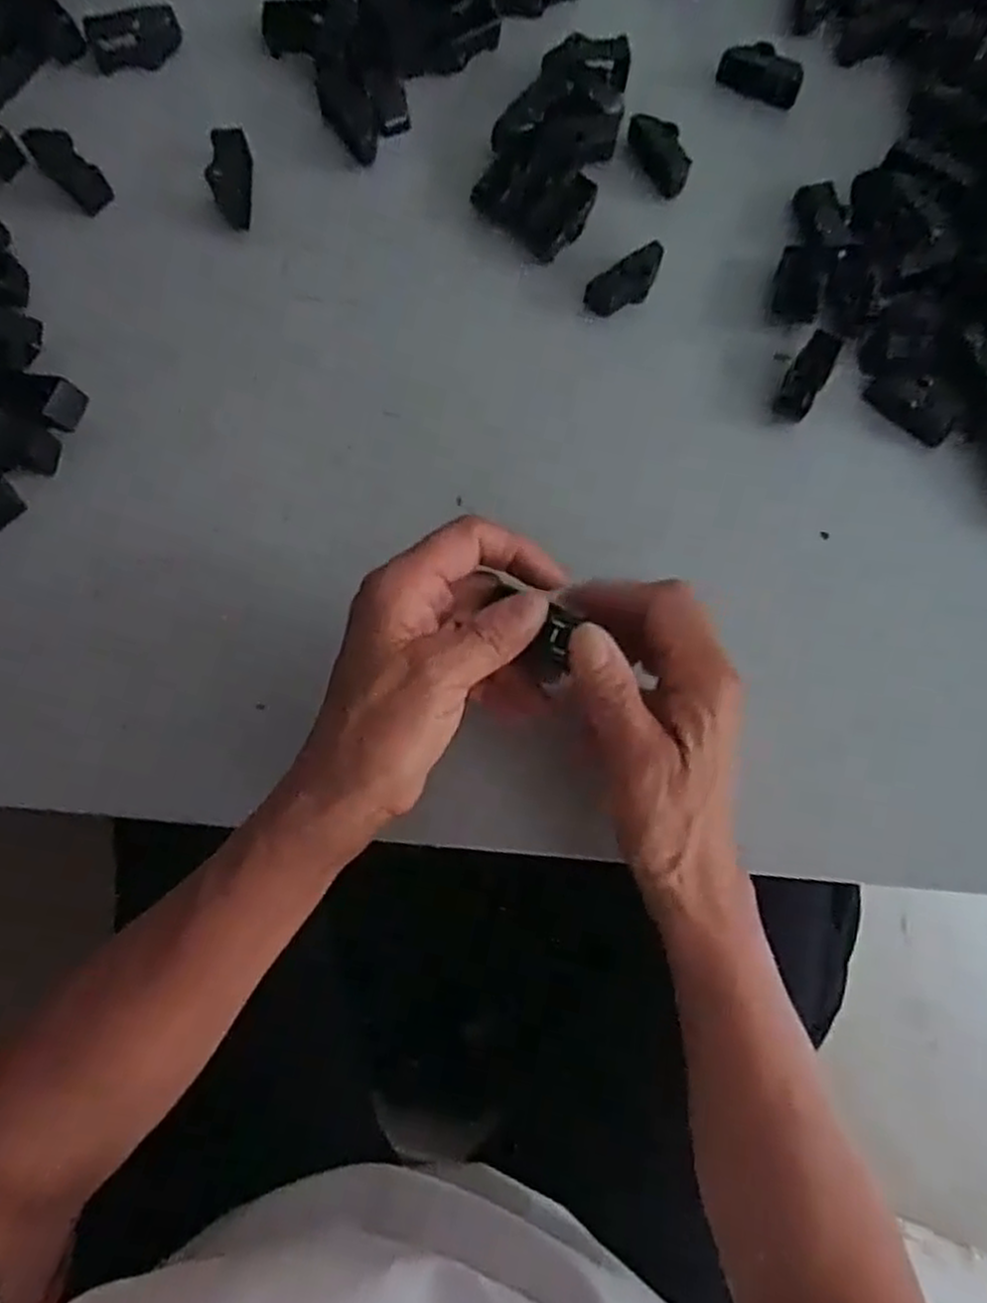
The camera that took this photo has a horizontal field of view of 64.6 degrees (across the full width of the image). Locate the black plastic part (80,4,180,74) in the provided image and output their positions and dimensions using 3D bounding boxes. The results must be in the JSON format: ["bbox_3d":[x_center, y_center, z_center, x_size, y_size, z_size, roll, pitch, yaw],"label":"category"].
[{"bbox_3d":[-0.201,-0.344,0.439,0.050,0.019,0.025,-20,79,-3],"label":"black plastic part"}]

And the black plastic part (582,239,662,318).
[{"bbox_3d":[0.071,-0.195,0.413,0.046,0.014,0.019,-35,80,7],"label":"black plastic part"}]

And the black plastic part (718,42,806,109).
[{"bbox_3d":[0.150,-0.324,0.436,0.046,0.017,0.017,33,81,7],"label":"black plastic part"}]

